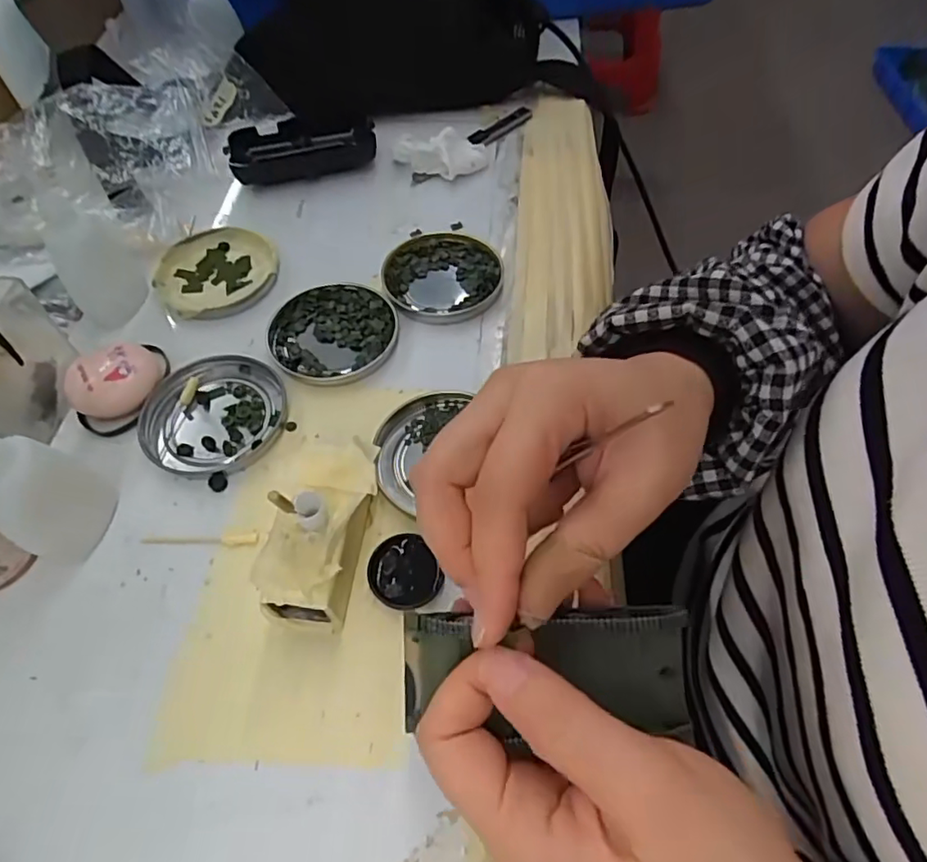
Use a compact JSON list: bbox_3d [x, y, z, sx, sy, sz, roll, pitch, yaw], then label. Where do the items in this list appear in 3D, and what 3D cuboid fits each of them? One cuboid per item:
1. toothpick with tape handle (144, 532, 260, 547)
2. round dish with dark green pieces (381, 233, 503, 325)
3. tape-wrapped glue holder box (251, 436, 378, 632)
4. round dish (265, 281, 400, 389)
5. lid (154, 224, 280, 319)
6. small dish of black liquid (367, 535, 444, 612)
[{"bbox_3d":[-0.133,0.055,0.295,0.059,0.004,0.007,-1,56,-1],"label":"toothpick with tape handle"},{"bbox_3d":[-0.015,-0.104,0.394,0.077,0.010,0.078,0,56,0],"label":"round dish with dark green pieces"},{"bbox_3d":[-0.065,0.046,0.274,0.045,0.045,0.086,8,57,5],"label":"tape-wrapped glue holder box"},{"bbox_3d":[-0.081,-0.061,0.366,0.077,0.009,0.077,0,56,0],"label":"round dish"},{"bbox_3d":[-0.166,-0.108,0.399,0.074,0.013,0.080,0,56,0],"label":"lid"},{"bbox_3d":[-0.029,0.069,0.282,0.033,0.008,0.035,0,56,0],"label":"small dish of black liquid"}]

